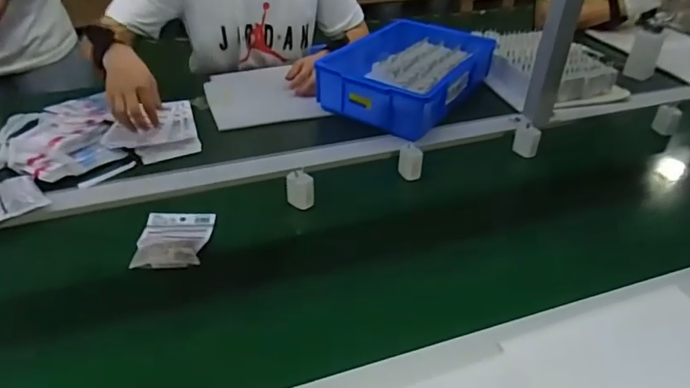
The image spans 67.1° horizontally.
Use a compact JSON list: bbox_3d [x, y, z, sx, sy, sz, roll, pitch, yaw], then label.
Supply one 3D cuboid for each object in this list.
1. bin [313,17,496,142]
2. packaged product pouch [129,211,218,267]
[{"bbox_3d":[0.134,-0.262,1.109,0.252,0.090,0.378,20,42,25],"label":"bin"},{"bbox_3d":[-0.244,0.056,0.738,0.096,0.040,0.136,-2,38,-1],"label":"packaged product pouch"}]

